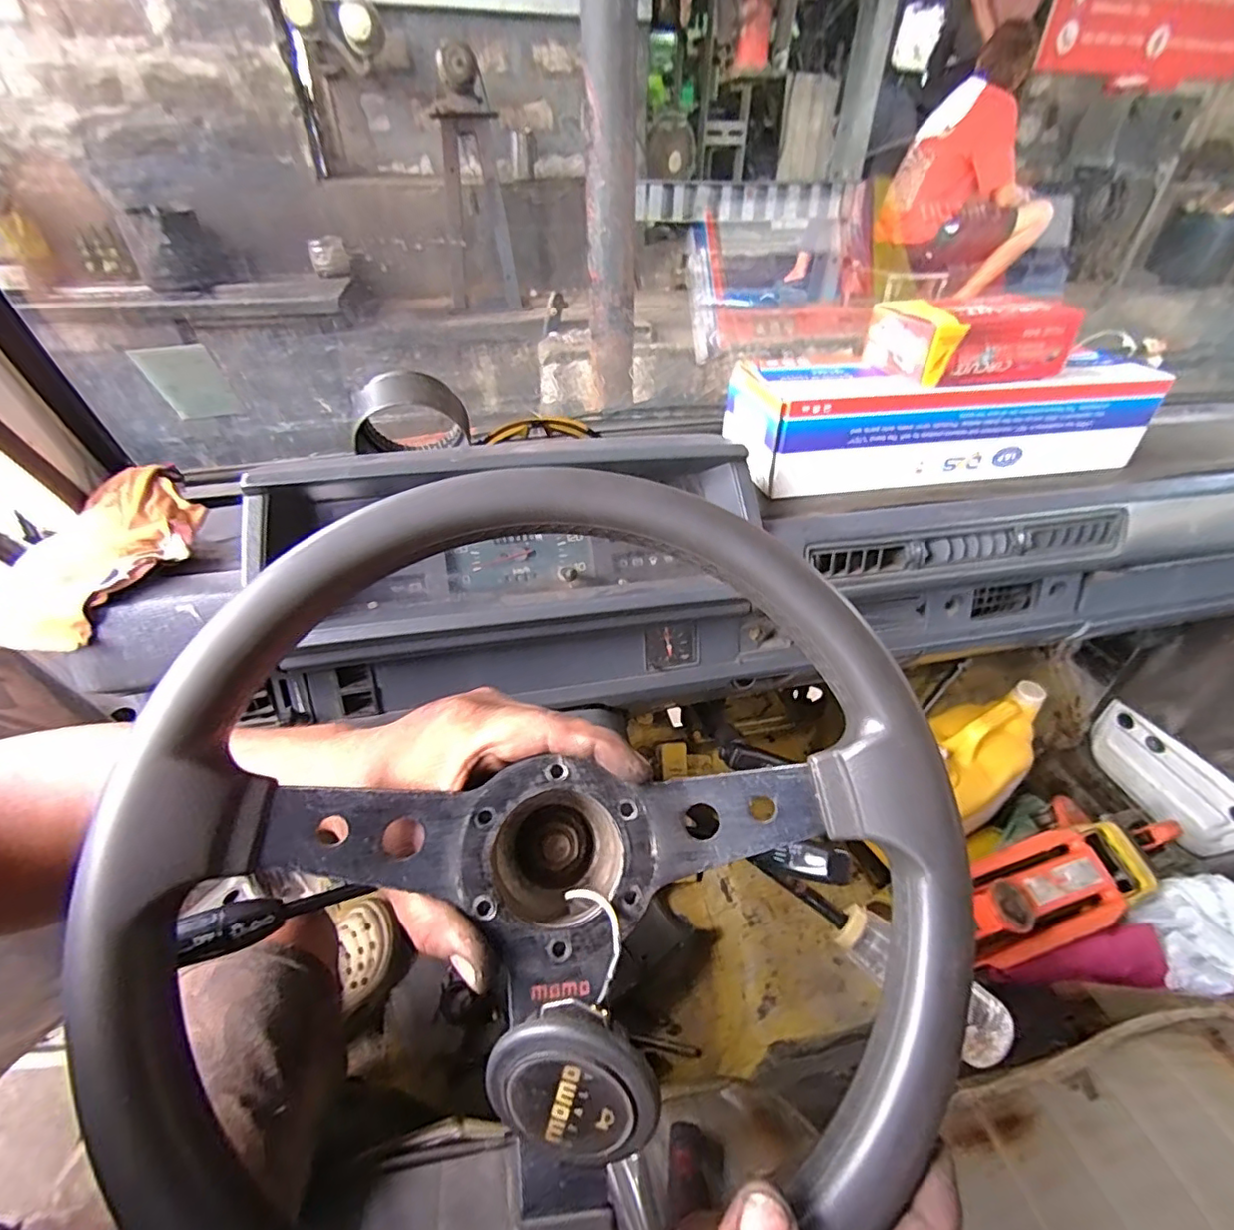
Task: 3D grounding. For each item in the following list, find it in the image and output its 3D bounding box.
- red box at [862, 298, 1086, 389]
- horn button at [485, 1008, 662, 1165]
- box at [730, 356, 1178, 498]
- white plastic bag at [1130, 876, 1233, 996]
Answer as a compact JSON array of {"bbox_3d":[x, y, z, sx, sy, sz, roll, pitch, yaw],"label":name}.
[{"bbox_3d":[0.323,-0.256,0.531,0.149,0.056,0.096,-6,38,-8],"label":"red box"},{"bbox_3d":[-0.014,0.158,0.201,0.056,0.057,0.020,4,12,7],"label":"horn button"},{"bbox_3d":[0.317,-0.201,0.579,0.405,0.086,0.119,-7,38,-9],"label":"box"},{"bbox_3d":[0.784,0.411,0.766,0.179,0.048,0.122,-10,38,-13],"label":"white plastic bag"}]

